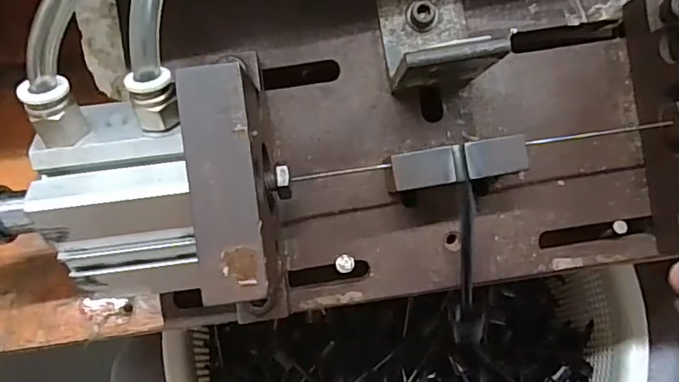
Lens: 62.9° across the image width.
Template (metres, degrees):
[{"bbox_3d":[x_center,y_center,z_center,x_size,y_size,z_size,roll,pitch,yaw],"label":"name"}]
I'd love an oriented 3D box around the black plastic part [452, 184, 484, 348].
[{"bbox_3d":[0.052,0.033,0.226,0.013,0.088,0.007,-14,38,-3],"label":"black plastic part"}]

